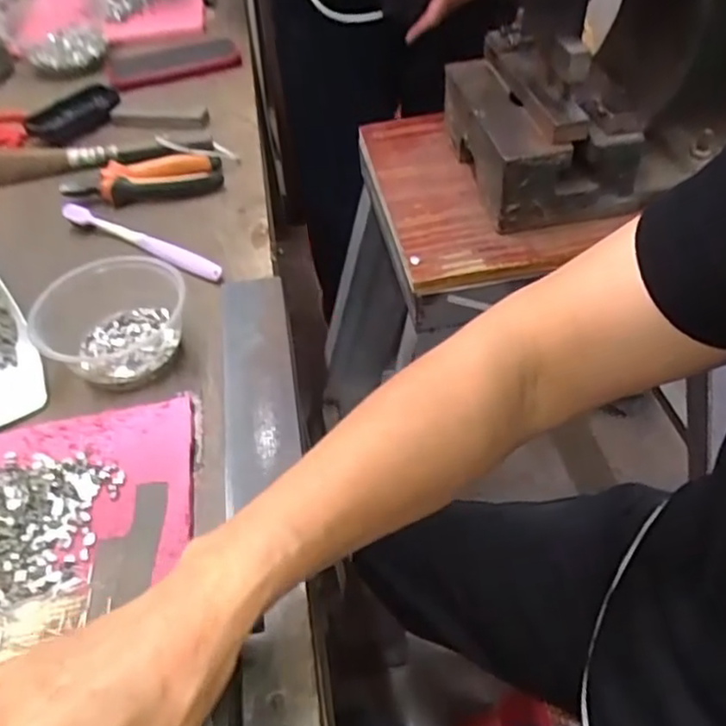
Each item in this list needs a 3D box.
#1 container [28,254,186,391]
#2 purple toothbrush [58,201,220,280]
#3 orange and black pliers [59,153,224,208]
[{"bbox_3d":[-0.183,-0.033,0.479,0.094,0.050,0.091,-2,47,2],"label":"container"},{"bbox_3d":[-0.198,-0.110,0.575,0.184,0.016,0.013,23,52,22],"label":"purple toothbrush"},{"bbox_3d":[-0.217,-0.182,0.637,0.151,0.022,0.043,-6,47,-3],"label":"orange and black pliers"}]

